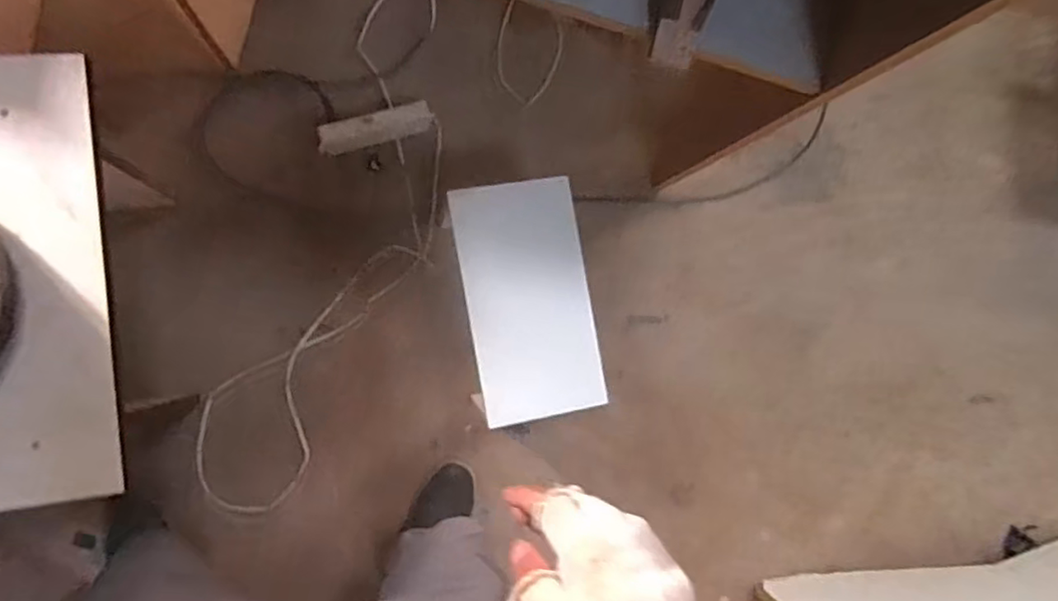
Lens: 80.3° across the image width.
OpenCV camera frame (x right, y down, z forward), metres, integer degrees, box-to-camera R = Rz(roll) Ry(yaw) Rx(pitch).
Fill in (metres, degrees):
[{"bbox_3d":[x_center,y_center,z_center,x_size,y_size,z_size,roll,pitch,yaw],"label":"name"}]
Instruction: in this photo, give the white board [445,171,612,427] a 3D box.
[{"bbox_3d":[0.004,0.001,0.943,0.188,0.021,0.347,-10,94,-10],"label":"white board"}]

